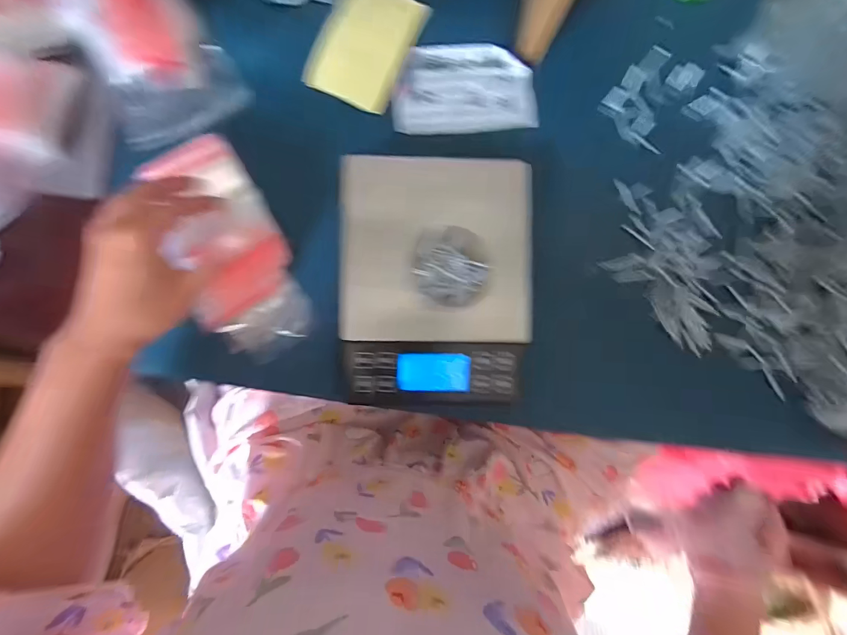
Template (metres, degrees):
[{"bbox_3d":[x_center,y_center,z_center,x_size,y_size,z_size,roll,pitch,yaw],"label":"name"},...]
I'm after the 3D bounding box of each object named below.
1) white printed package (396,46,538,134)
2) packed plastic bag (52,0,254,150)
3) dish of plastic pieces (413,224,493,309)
[{"bbox_3d":[0.039,-0.219,0.358,0.134,0.006,0.079,-4,94,-3],"label":"white printed package"},{"bbox_3d":[-0.246,-0.245,0.316,0.101,0.042,0.153,-30,90,-5],"label":"packed plastic bag"},{"bbox_3d":[0.022,-0.041,0.312,0.061,0.025,0.061,0,88,-4],"label":"dish of plastic pieces"}]

